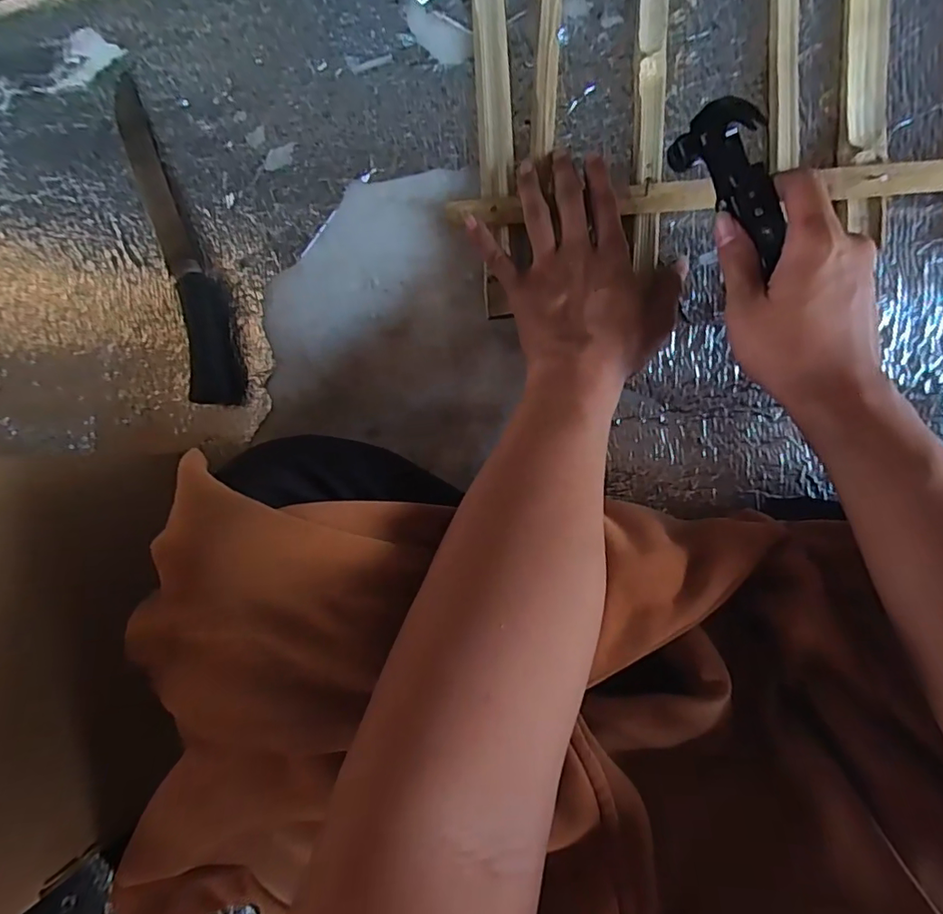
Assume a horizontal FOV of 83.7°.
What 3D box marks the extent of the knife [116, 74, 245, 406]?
[{"bbox_3d":[-0.245,-0.182,0.437,0.048,0.019,0.290,-18,88,9],"label":"knife"}]

